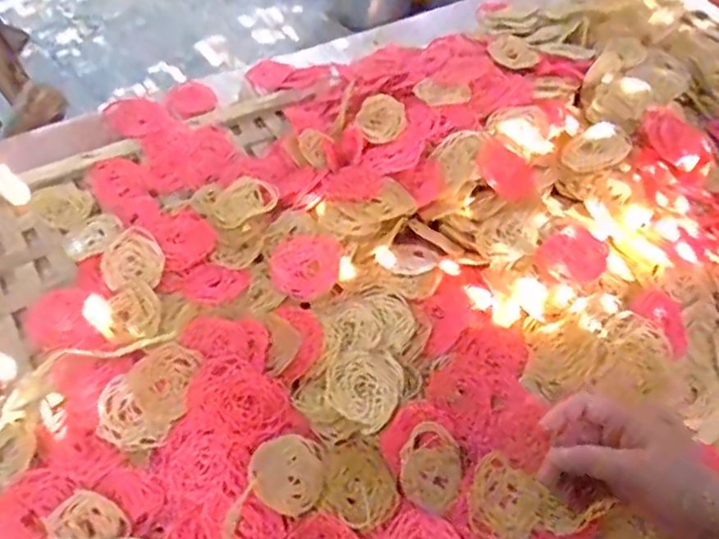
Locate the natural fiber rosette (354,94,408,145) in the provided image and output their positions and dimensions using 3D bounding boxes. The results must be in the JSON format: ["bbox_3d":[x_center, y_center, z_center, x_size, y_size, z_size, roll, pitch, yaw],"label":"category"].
[{"bbox_3d":[0.024,-0.165,0.689,0.053,0.012,0.072,1,54,-5],"label":"natural fiber rosette"}]

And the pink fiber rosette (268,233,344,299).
[{"bbox_3d":[-0.054,-0.005,0.602,0.067,0.017,0.066,2,54,-3],"label":"pink fiber rosette"}]

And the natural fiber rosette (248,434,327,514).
[{"bbox_3d":[-0.056,0.159,0.492,0.059,0.004,0.059,11,57,-18],"label":"natural fiber rosette"}]

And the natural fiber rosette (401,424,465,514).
[{"bbox_3d":[0.060,0.163,0.521,0.052,0.015,0.065,6,54,-1],"label":"natural fiber rosette"}]

